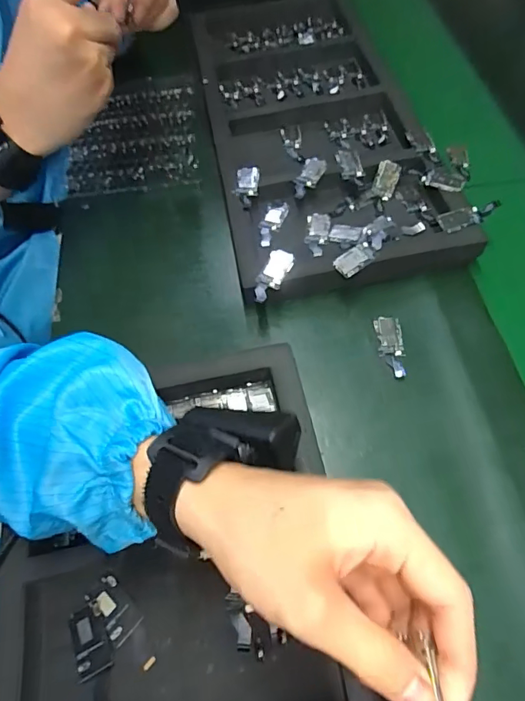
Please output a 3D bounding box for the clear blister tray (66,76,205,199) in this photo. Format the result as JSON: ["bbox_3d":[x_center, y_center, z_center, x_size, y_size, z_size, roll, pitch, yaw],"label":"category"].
[{"bbox_3d":[-0.153,-0.263,0.566,0.146,0.012,0.214,-6,58,-3],"label":"clear blister tray"}]

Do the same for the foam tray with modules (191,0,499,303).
[{"bbox_3d":[0.053,-0.275,0.545,0.224,0.042,0.496,-9,58,-5],"label":"foam tray with modules"}]

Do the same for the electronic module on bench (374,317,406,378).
[{"bbox_3d":[0.110,-0.005,0.399,0.021,0.004,0.057,-4,58,-1],"label":"electronic module on bench"}]

